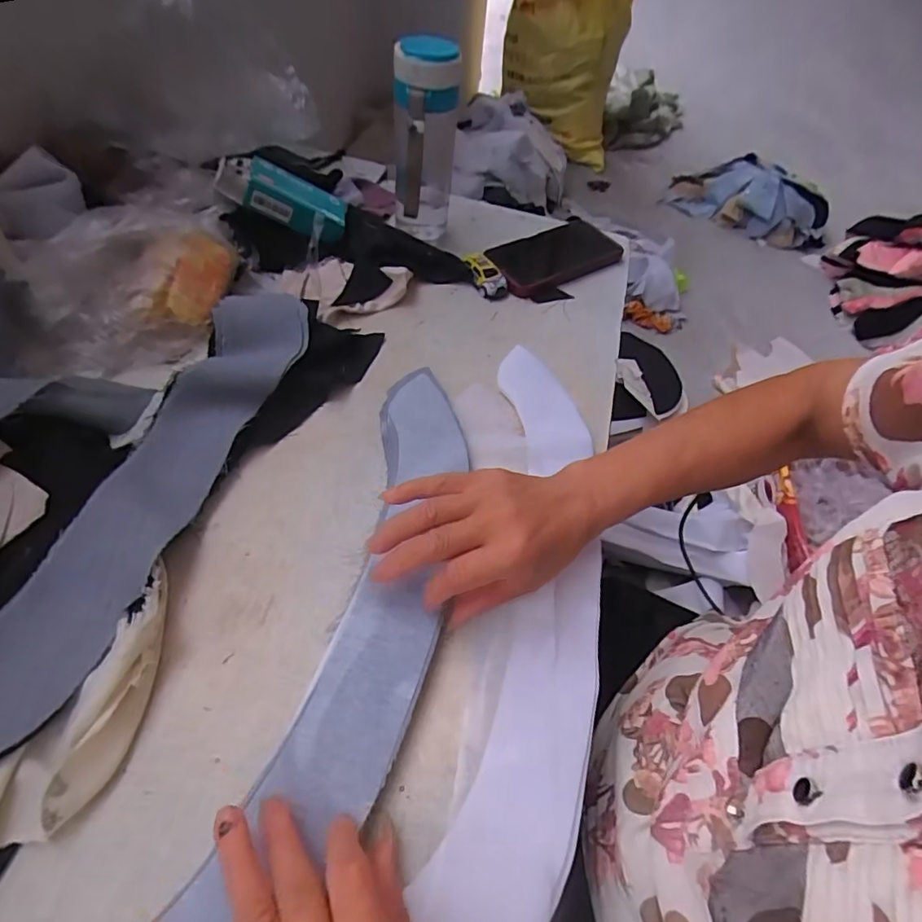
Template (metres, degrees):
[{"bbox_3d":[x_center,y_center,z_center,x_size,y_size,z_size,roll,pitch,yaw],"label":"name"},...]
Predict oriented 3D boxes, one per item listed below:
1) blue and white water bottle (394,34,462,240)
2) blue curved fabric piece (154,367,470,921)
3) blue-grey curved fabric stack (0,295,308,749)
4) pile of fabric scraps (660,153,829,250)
[{"bbox_3d":[-0.041,-0.333,0.555,0.070,0.184,0.080,2,55,-5],"label":"blue and white water bottle"},{"bbox_3d":[-0.074,0.115,0.321,0.103,0.013,0.463,17,54,7],"label":"blue curved fabric piece"},{"bbox_3d":[-0.220,0.015,0.361,0.080,0.021,0.412,23,54,-5],"label":"blue-grey curved fabric stack"},{"bbox_3d":[0.867,-0.797,1.556,0.457,0.130,0.292,28,56,13],"label":"pile of fabric scraps"}]

